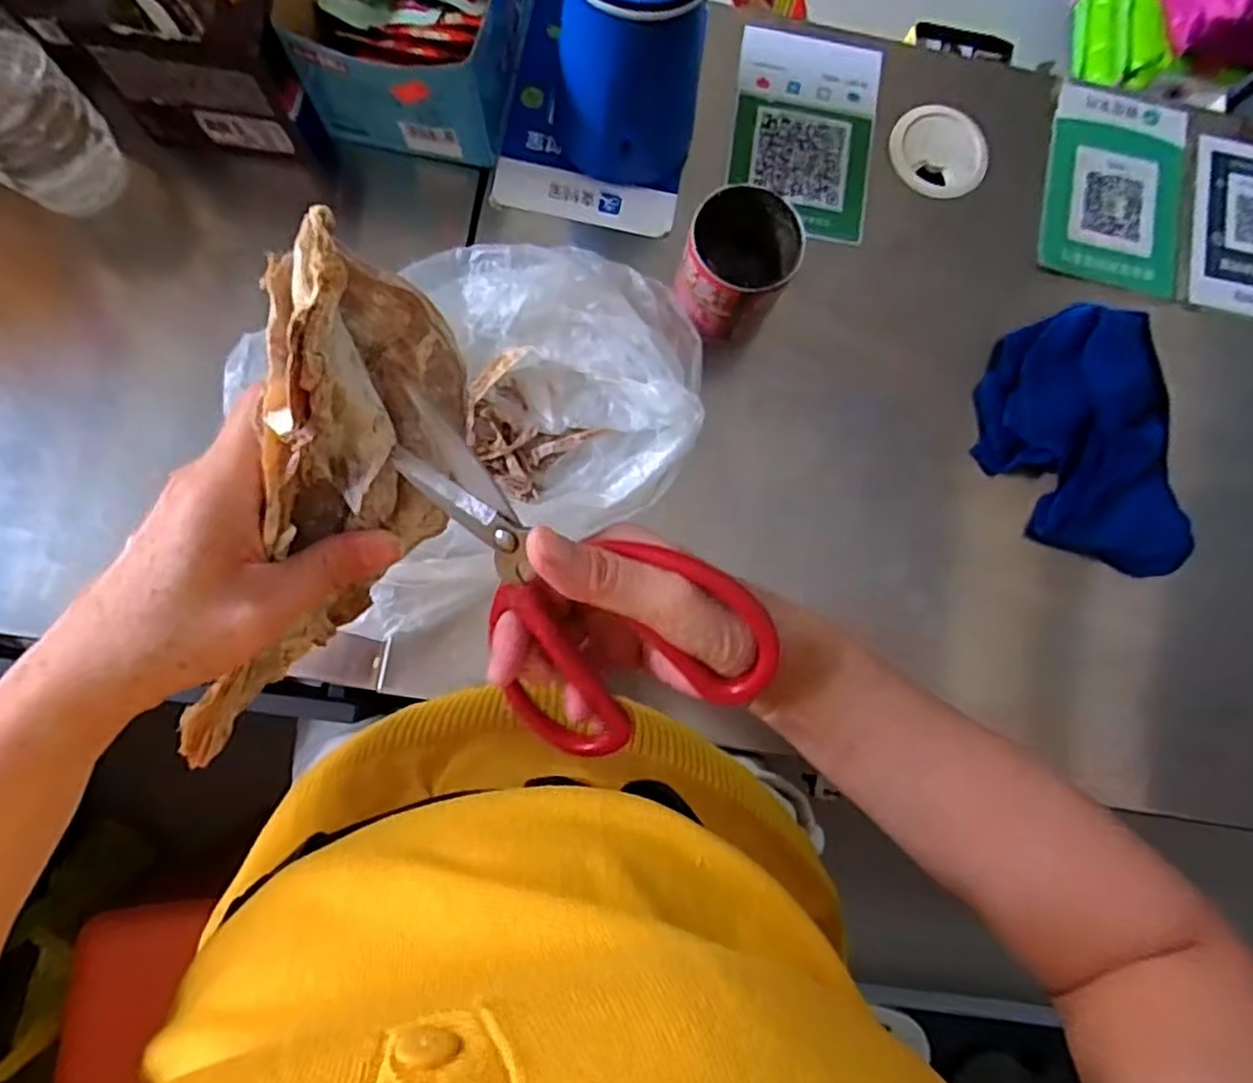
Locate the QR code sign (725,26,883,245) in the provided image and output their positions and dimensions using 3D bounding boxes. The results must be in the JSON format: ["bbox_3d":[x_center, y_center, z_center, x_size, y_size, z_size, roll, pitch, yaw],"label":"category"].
[{"bbox_3d":[0.121,-0.276,0.480,0.096,0.010,0.142,8,83,-4],"label":"QR code sign"}]

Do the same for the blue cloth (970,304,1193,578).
[{"bbox_3d":[0.292,-0.065,0.447,0.122,0.031,0.162,1,81,-5],"label":"blue cloth"}]

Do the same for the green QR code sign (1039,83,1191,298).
[{"bbox_3d":[0.347,-0.249,0.496,0.103,0.005,0.148,13,81,-4],"label":"green QR code sign"}]

